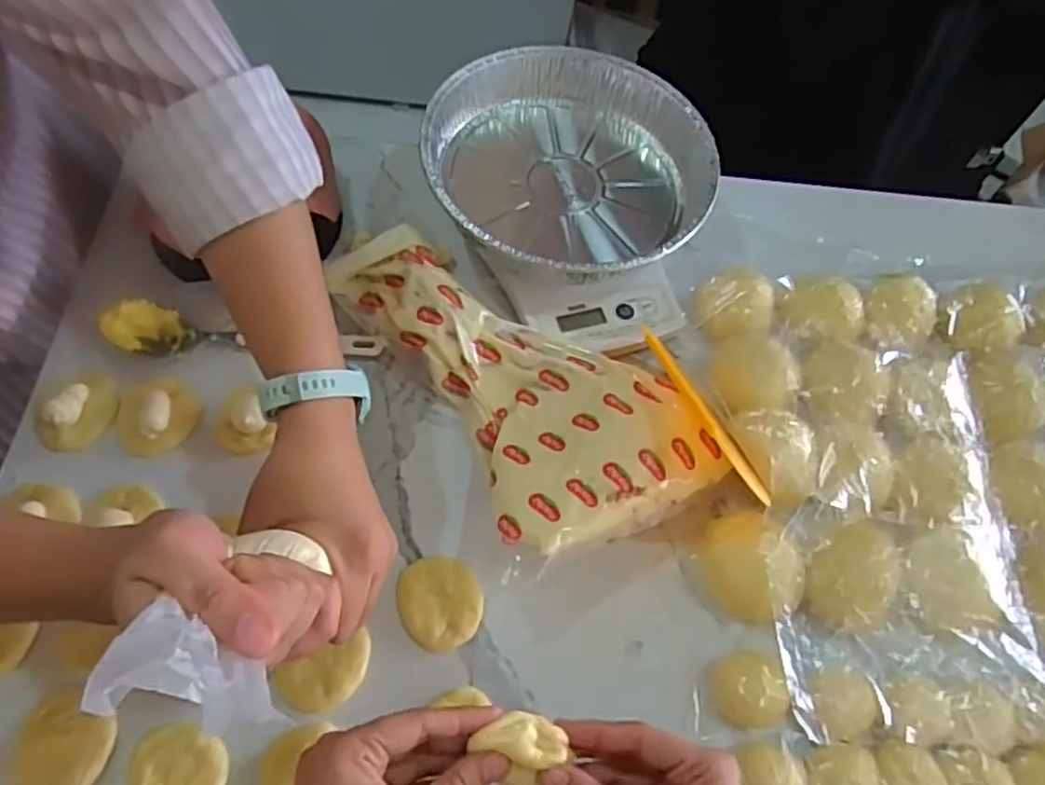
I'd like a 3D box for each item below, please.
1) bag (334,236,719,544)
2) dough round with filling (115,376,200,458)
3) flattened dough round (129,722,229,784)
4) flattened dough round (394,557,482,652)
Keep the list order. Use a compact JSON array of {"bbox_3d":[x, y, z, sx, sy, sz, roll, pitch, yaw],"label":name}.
[{"bbox_3d":[-0.006,-0.014,0.505,0.141,0.053,0.275,-28,68,-20],"label":"bag"},{"bbox_3d":[-0.246,0.013,0.483,0.052,0.021,0.049,3,61,-5],"label":"dough round with filling"},{"bbox_3d":[-0.187,0.210,0.395,0.049,0.015,0.054,6,61,-3],"label":"flattened dough round"},{"bbox_3d":[-0.051,0.128,0.452,0.051,0.007,0.058,-18,65,-16],"label":"flattened dough round"}]

